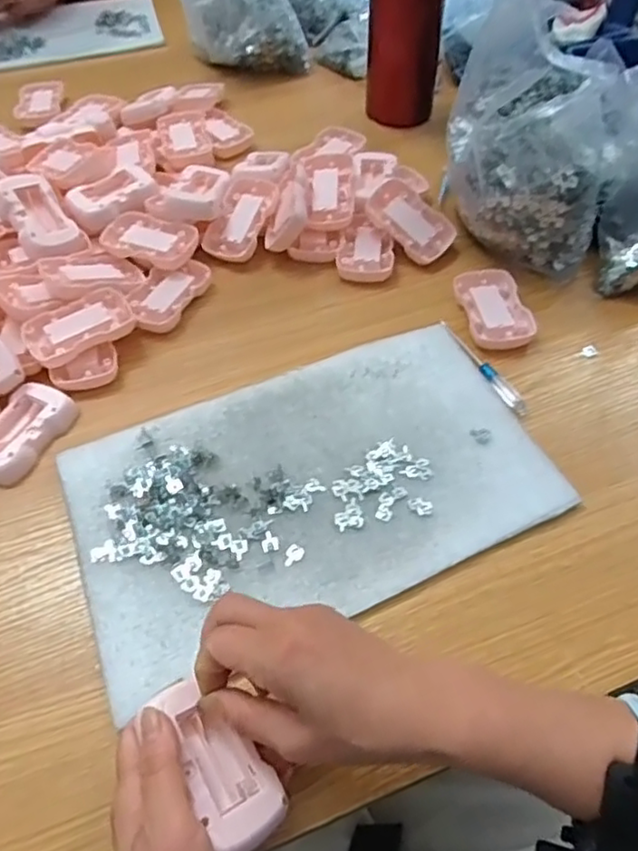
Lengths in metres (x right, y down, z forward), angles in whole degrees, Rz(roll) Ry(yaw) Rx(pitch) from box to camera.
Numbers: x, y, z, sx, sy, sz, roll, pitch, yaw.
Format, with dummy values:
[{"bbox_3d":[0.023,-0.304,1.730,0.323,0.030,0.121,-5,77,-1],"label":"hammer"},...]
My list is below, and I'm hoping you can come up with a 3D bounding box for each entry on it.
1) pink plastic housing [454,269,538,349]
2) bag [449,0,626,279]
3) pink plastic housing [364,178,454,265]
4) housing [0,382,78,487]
[{"bbox_3d":[0.155,-0.106,0.560,0.055,0.009,0.091,-10,55,-6],"label":"pink plastic housing"},{"bbox_3d":[0.191,-0.255,0.565,0.136,0.175,0.139,8,55,6],"label":"bag"},{"bbox_3d":[0.089,-0.197,0.610,0.086,0.015,0.053,44,78,1],"label":"pink plastic housing"},{"bbox_3d":[-0.234,0.004,0.495,0.053,0.015,0.086,21,58,15],"label":"housing"}]

